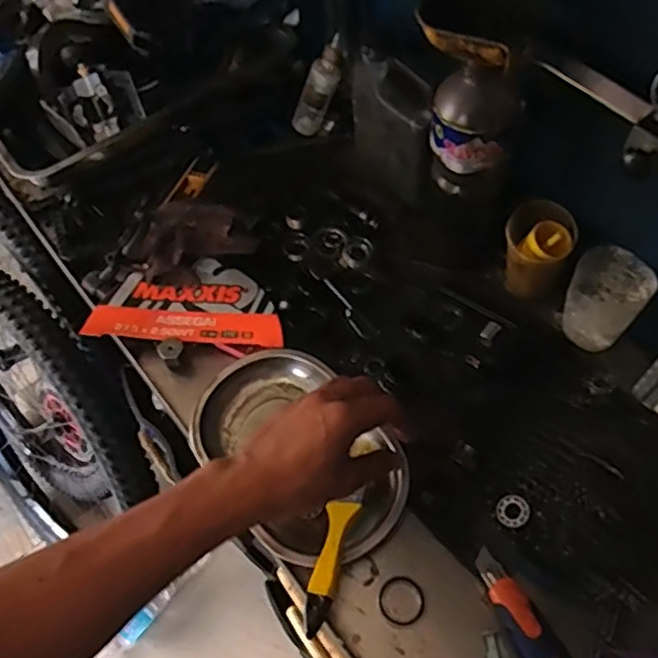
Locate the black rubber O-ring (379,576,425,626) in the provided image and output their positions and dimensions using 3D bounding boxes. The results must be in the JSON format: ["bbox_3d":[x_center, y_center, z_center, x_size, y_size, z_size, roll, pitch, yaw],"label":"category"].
[{"bbox_3d":[0.063,0.234,0.553,0.037,0.004,0.037,12,59,11],"label":"black rubber O-ring"}]

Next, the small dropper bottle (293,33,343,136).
[{"bbox_3d":[-0.011,-0.304,0.811,0.031,0.137,0.027,-2,54,-28],"label":"small dropper bottle"}]

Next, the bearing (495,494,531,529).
[{"bbox_3d":[0.162,0.160,0.564,0.027,0.010,0.029,-1,57,2],"label":"bearing"}]

